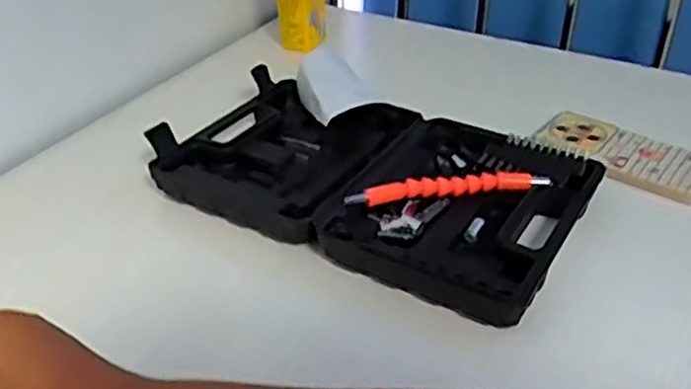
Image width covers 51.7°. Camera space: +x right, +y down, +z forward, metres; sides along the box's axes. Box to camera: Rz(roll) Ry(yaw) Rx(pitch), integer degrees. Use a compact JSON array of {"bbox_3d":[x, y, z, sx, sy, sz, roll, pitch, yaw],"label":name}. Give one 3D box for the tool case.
[{"bbox_3d":[0.016,-0.021,0.613,0.356,0.040,0.214,19,38,26],"label":"tool case"}]

